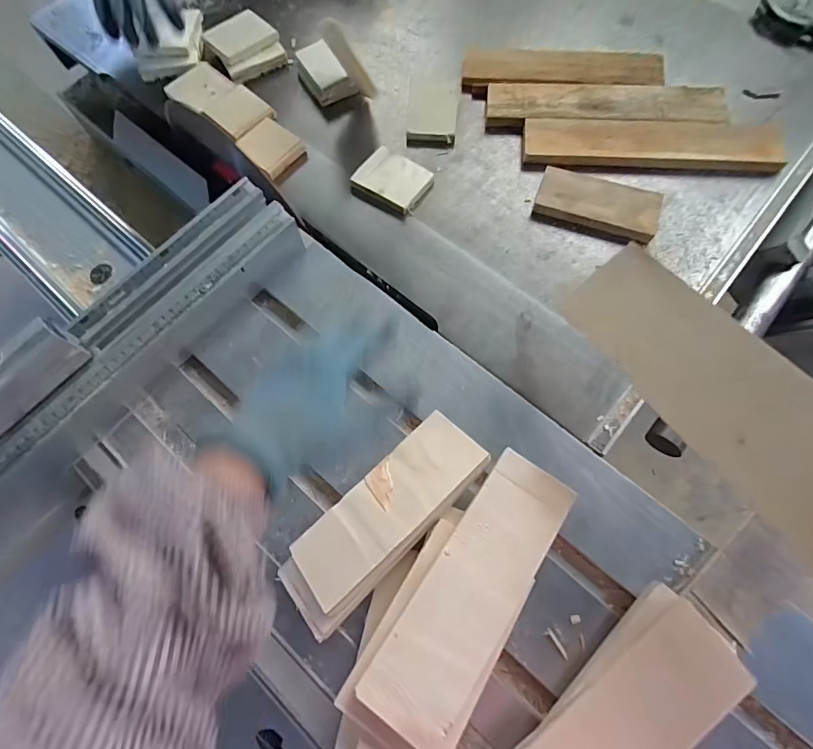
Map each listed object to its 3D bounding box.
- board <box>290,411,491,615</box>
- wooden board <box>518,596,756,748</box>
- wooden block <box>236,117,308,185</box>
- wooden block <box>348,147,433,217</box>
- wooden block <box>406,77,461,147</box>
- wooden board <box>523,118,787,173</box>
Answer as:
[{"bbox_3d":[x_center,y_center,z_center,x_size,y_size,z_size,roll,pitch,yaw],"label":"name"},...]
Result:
[{"bbox_3d":[-0.015,0.116,0.394,0.184,0.008,0.073,-42,51,-11],"label":"board"},{"bbox_3d":[0.159,0.275,0.330,0.225,0.016,0.077,-35,75,-12],"label":"wooden board"},{"bbox_3d":[-0.177,-0.296,0.577,0.078,0.023,0.063,42,76,12],"label":"wooden block"},{"bbox_3d":[-0.017,-0.243,0.552,0.084,0.020,0.072,33,74,10],"label":"wooden block"},{"bbox_3d":[0.035,-0.351,0.585,0.067,0.029,0.100,7,73,4],"label":"wooden block"},{"bbox_3d":[0.303,-0.288,0.543,0.306,0.016,0.075,5,71,1],"label":"wooden board"}]

